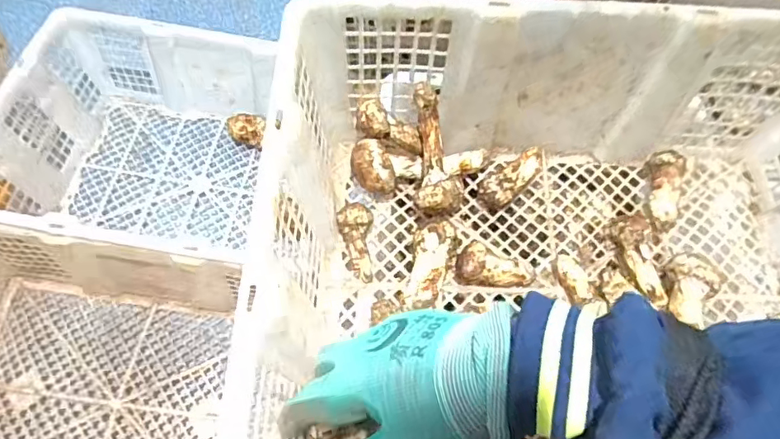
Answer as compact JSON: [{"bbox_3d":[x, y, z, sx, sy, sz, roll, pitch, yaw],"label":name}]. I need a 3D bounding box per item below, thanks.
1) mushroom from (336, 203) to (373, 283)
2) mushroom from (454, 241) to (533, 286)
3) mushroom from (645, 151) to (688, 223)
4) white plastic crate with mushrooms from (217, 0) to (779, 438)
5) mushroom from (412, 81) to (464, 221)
[{"bbox_3d":[-0.028,0.020,0.468,0.029,0.023,0.068,-10,91,-6],"label":"mushroom"},{"bbox_3d":[0.092,0.043,0.463,0.065,0.037,0.028,11,65,3],"label":"mushroom"},{"bbox_3d":[0.263,-0.030,0.506,0.030,0.029,0.071,14,66,4],"label":"mushroom"},{"bbox_3d":[0.150,0.032,0.400,0.468,0.173,0.348,2,65,-1],"label":"white plastic crate with mushrooms"},{"bbox_3d":[0.039,-0.061,0.472,0.050,0.047,0.115,-11,101,-7],"label":"mushroom"}]

